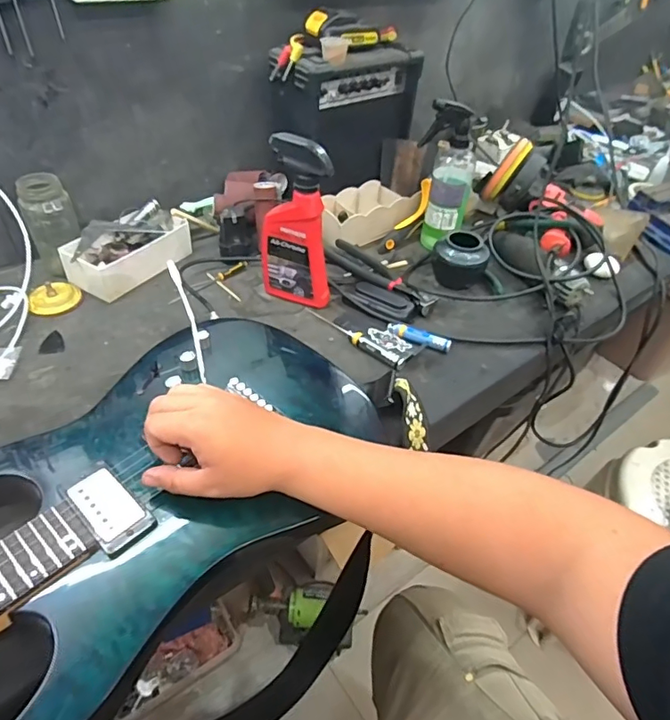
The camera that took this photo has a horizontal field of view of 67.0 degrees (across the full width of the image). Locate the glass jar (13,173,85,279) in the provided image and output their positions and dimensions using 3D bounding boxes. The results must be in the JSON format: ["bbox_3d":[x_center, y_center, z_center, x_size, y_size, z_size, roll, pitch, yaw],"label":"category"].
[{"bbox_3d":[-0.407,-0.188,0.734,0.069,0.135,0.073,-19,49,-24],"label":"glass jar"}]

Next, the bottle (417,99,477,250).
[{"bbox_3d":[0.182,-0.302,0.832,0.086,0.227,0.065,19,45,14],"label":"bottle"}]

